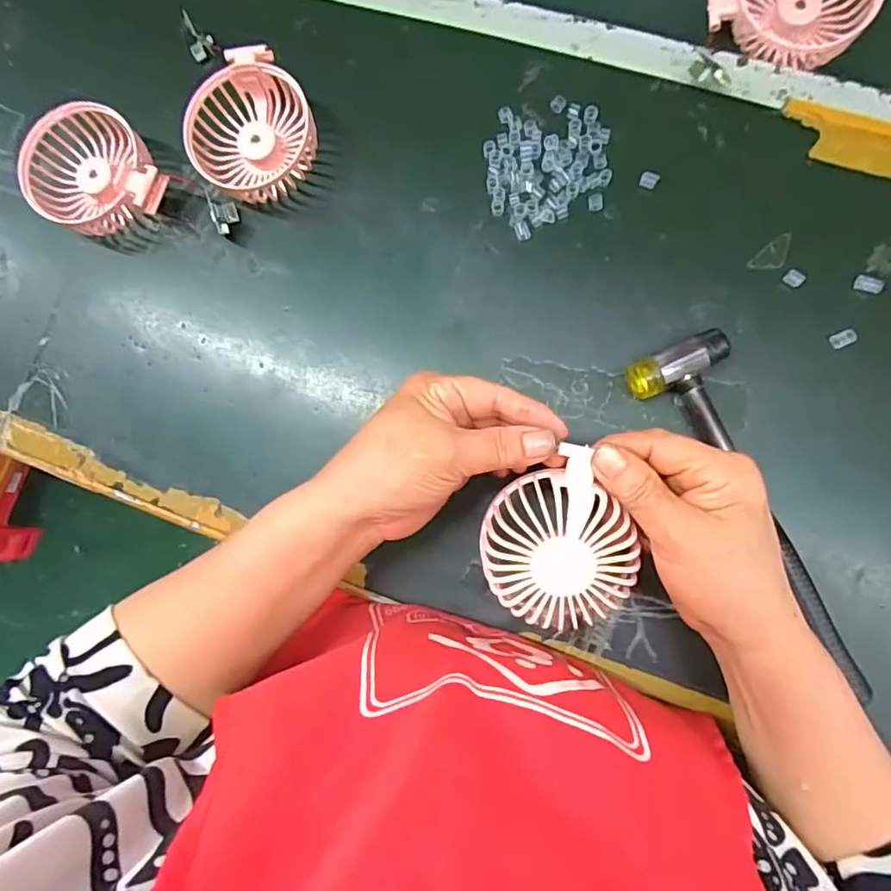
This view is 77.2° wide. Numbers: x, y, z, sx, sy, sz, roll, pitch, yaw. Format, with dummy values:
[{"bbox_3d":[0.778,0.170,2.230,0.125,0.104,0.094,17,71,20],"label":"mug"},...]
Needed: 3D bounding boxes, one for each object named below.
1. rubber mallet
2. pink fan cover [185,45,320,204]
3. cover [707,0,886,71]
[{"bbox_3d":[0.184,0.045,0.346,0.061,0.025,0.230,-22,84,5],"label":"rubber mallet"},{"bbox_3d":[-0.138,-0.224,0.399,0.087,0.034,0.085,-28,84,4],"label":"pink fan cover"},{"bbox_3d":[0.239,-0.302,0.381,0.090,0.030,0.090,-41,83,2],"label":"cover"}]

